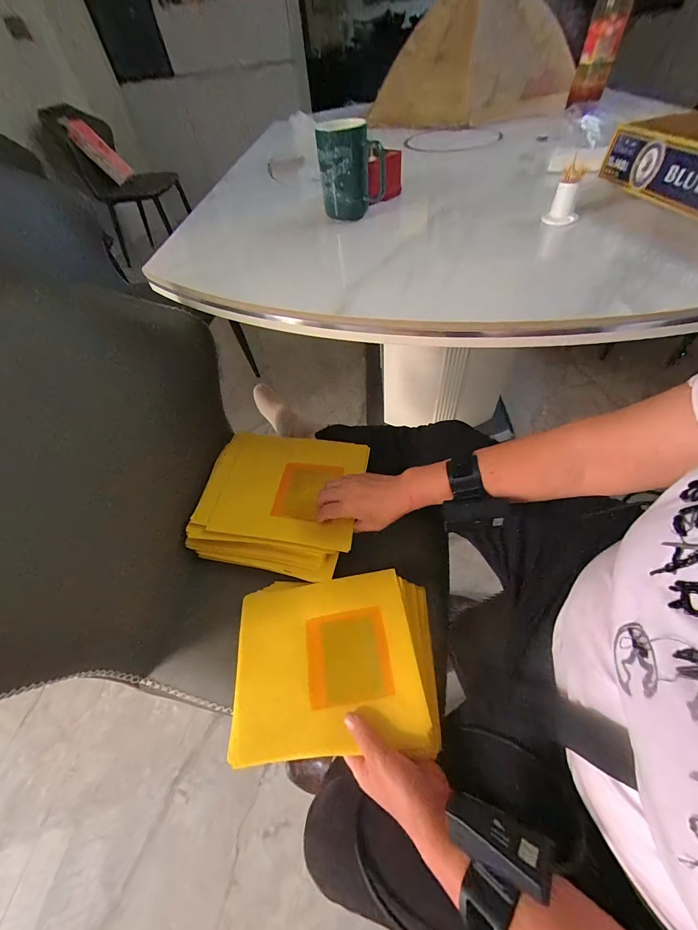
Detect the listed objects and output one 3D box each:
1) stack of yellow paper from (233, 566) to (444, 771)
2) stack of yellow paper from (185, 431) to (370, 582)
[{"bbox_3d":[-0.016,0.239,0.430,0.243,0.050,0.196,-5,56,1],"label":"stack of yellow paper"},{"bbox_3d":[-0.110,0.052,0.559,0.249,0.048,0.226,7,57,9],"label":"stack of yellow paper"}]

